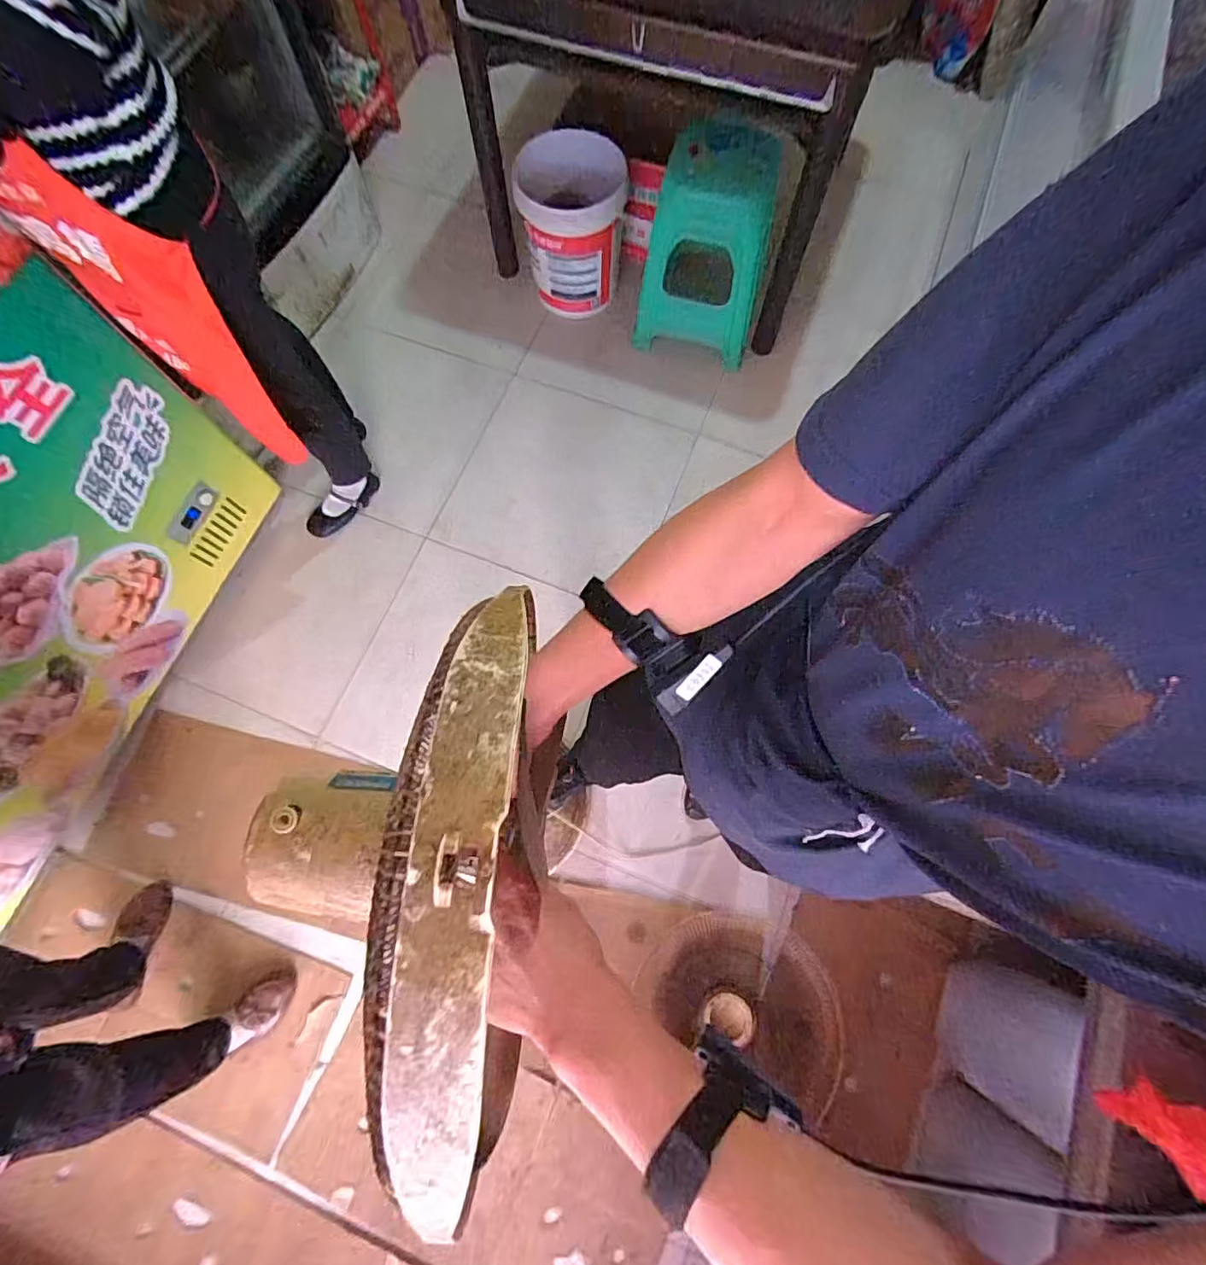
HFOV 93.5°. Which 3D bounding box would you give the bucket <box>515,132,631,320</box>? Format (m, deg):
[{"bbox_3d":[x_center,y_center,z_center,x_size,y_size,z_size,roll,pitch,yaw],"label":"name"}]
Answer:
[{"bbox_3d":[-0.078,-1.129,1.587,0.264,0.348,0.243,-1,74,4],"label":"bucket"}]

